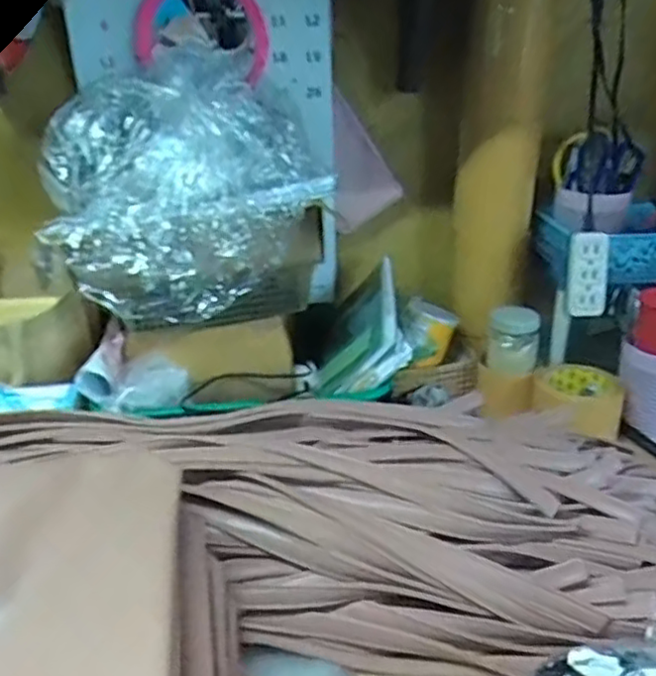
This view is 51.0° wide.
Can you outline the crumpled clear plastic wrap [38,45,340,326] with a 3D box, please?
[{"bbox_3d":[-0.137,-0.154,0.677,0.276,0.185,0.224,-8,25,-15],"label":"crumpled clear plastic wrap"}]

